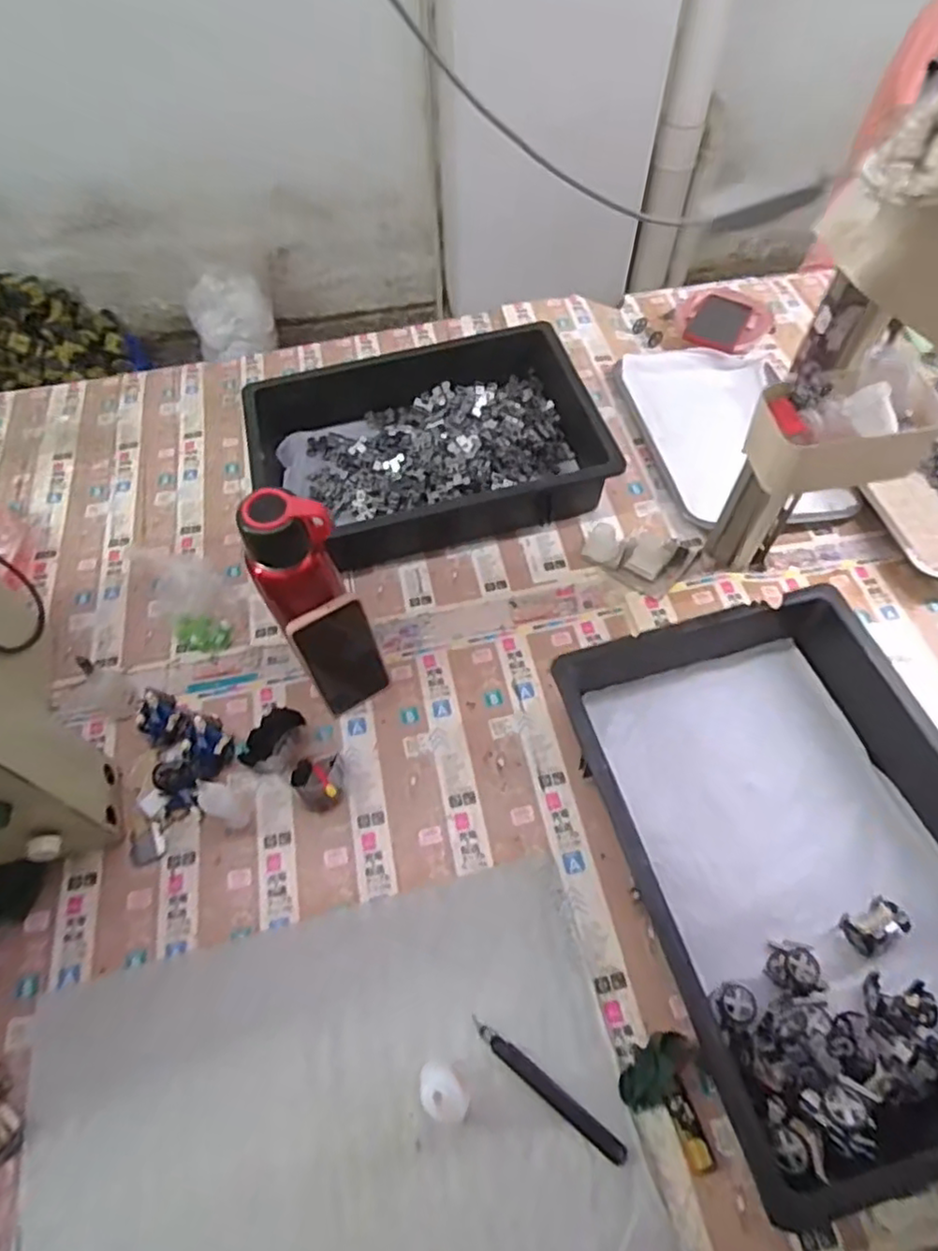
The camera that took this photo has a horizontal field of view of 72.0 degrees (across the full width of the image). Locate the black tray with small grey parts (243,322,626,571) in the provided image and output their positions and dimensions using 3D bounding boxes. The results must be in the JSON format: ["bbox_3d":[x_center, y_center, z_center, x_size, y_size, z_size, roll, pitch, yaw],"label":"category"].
[{"bbox_3d":[-0.060,-0.251,0.886,0.433,0.092,0.317,-14,59,-6],"label":"black tray with small grey parts"}]

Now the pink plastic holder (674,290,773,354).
[{"bbox_3d":[0.415,-0.489,1.058,0.151,0.026,0.149,14,61,11],"label":"pink plastic holder"}]

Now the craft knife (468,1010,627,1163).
[{"bbox_3d":[0.064,0.381,0.532,0.146,0.013,0.016,32,66,20],"label":"craft knife"}]

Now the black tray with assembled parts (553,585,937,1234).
[{"bbox_3d":[0.292,0.198,0.585,0.303,0.107,0.437,-14,59,-5],"label":"black tray with assembled parts"}]

